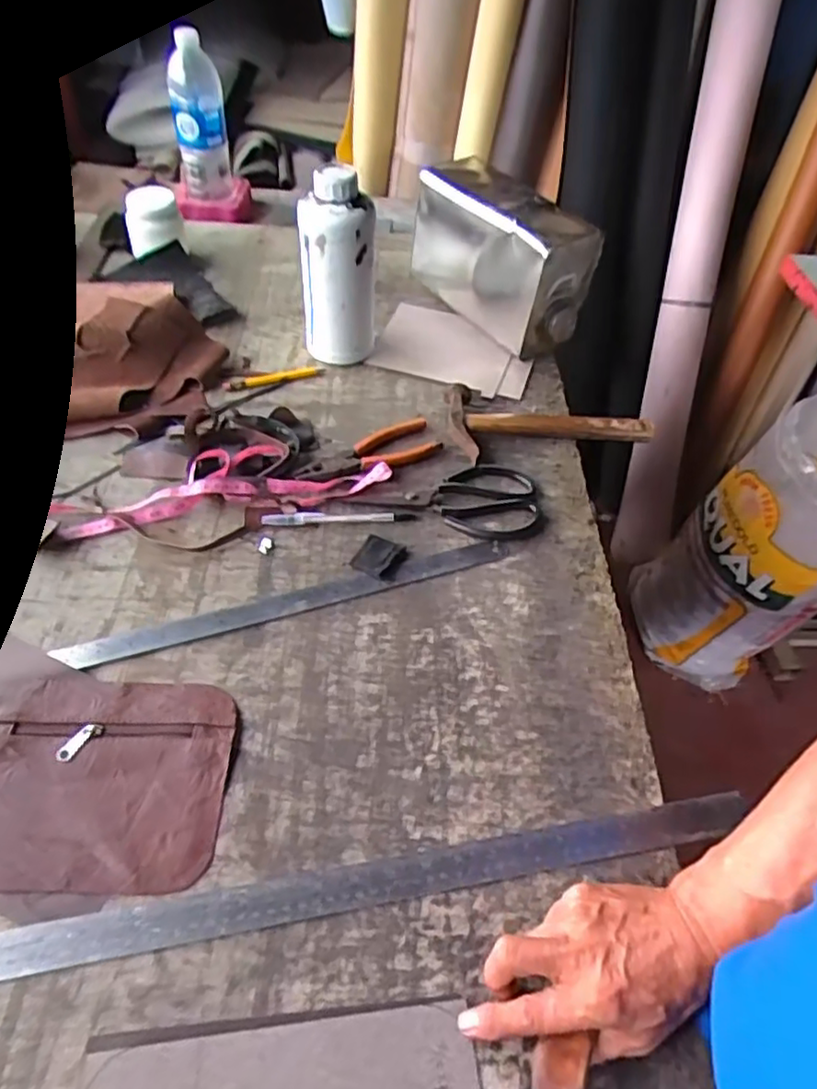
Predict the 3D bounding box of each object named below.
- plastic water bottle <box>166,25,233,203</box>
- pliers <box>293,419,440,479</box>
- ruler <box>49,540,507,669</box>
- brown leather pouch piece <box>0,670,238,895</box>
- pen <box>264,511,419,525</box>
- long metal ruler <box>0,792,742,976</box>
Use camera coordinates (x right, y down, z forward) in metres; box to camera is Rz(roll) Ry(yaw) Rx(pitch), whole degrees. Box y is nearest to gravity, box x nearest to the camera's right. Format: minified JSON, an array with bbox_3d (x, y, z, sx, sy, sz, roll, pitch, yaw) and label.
[{"bbox_3d":[-0.321,-0.648,1.044,0.075,0.225,0.057,-9,50,-11],"label":"plastic water bottle"},{"bbox_3d":[-0.043,-0.098,0.734,0.160,0.014,0.052,-23,54,-22],"label":"pliers"},{"bbox_3d":[-0.098,0.048,0.616,0.404,0.006,0.026,-14,51,-15],"label":"ruler"},{"bbox_3d":[-0.231,0.170,0.500,0.188,0.008,0.155,2,49,-2],"label":"brown leather pouch piece"},{"bbox_3d":[-0.070,-0.028,0.675,0.150,0.009,0.014,-1,49,-5],"label":"pen"},{"bbox_3d":[-0.058,0.233,0.459,0.602,0.005,0.031,-6,47,-10],"label":"long metal ruler"}]

